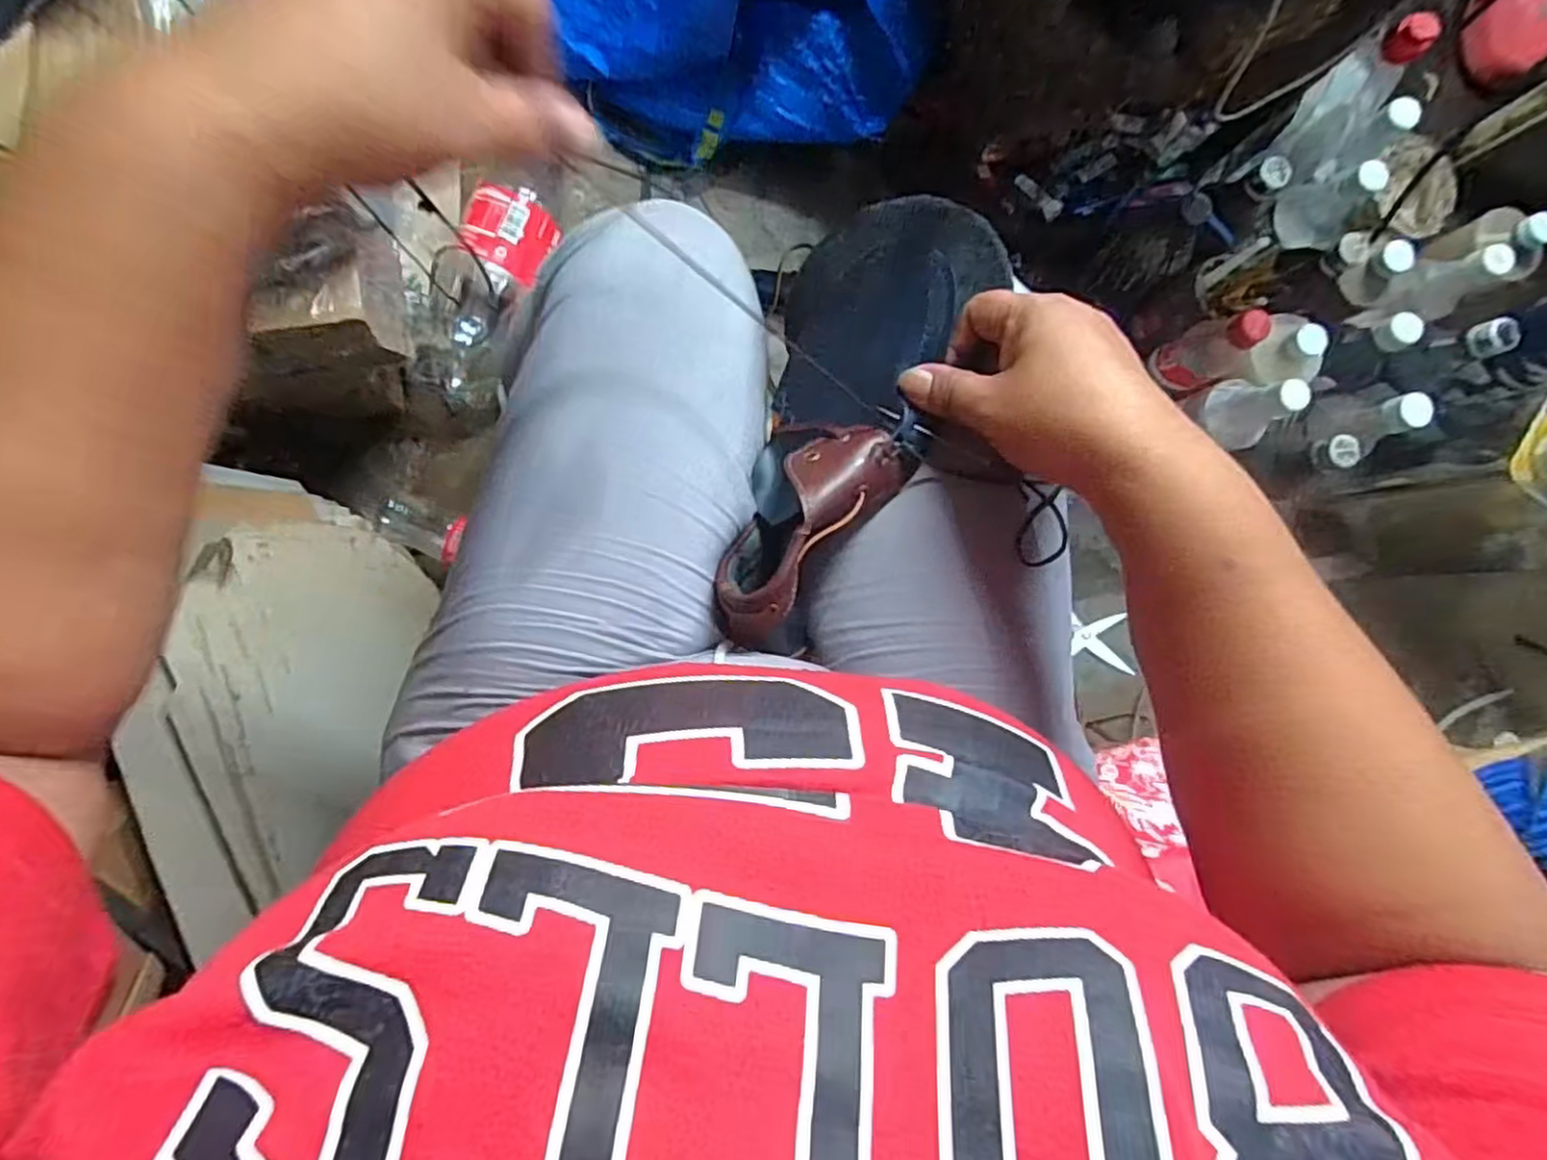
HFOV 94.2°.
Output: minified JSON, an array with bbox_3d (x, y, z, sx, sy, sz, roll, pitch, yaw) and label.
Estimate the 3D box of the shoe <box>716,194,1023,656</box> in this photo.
[{"bbox_3d":[0.047,-0.072,0.366,0.116,0.079,0.231,22,86,-3],"label":"shoe"}]

